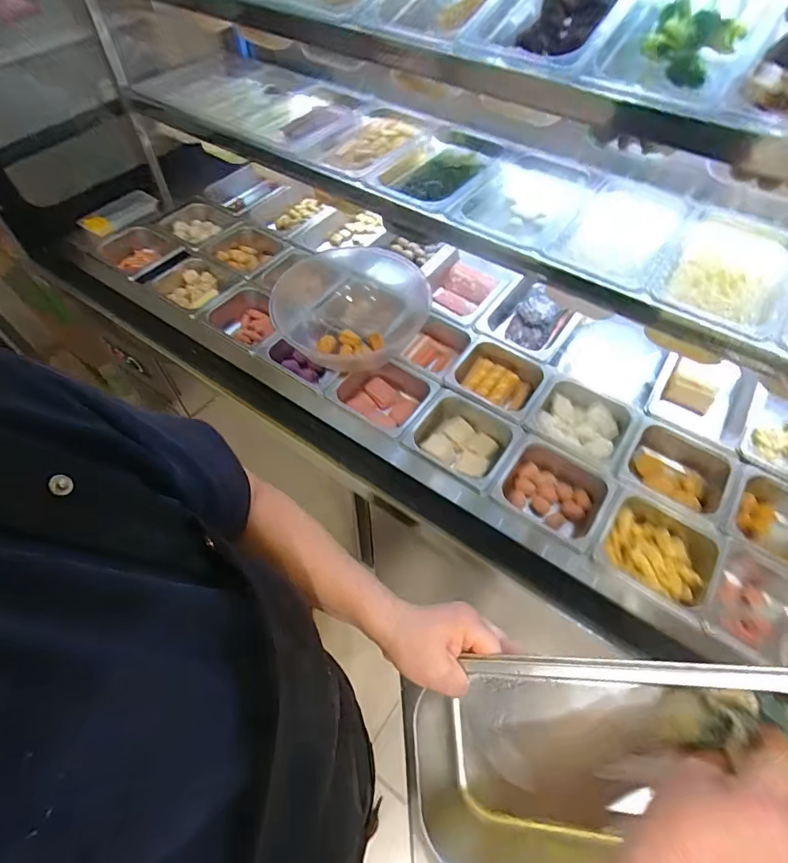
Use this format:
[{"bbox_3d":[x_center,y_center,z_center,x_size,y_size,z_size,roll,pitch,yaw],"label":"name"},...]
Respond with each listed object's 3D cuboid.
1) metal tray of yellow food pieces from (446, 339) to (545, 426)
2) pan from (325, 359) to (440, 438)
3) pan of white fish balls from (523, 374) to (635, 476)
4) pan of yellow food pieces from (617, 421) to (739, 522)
[{"bbox_3d":[0.201,-0.096,0.916,0.182,0.070,0.168,28,61,18],"label":"metal tray of yellow food pieces"},{"bbox_3d":[-0.022,-0.059,0.900,0.177,0.096,0.162,35,63,21],"label":"pan"},{"bbox_3d":[0.346,-0.014,0.848,0.170,0.063,0.143,29,61,18],"label":"pan of white fish balls"},{"bbox_3d":[0.491,0.080,0.801,0.170,0.084,0.168,32,62,20],"label":"pan of yellow food pieces"}]

